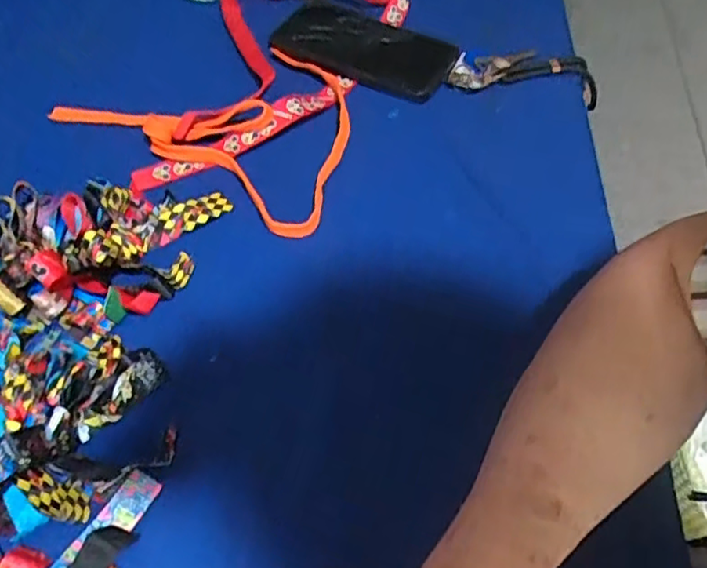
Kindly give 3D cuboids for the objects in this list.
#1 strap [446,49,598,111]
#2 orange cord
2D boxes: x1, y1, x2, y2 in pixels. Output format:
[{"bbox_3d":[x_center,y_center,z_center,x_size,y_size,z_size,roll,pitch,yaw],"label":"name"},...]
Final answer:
[{"bbox_3d":[0.158,-0.189,0.567,0.156,0.049,0.043,-2,55,-17],"label":"strap"},{"bbox_3d":[-0.097,-0.149,0.517,0.251,0.031,0.167,29,60,18],"label":"orange cord"}]

